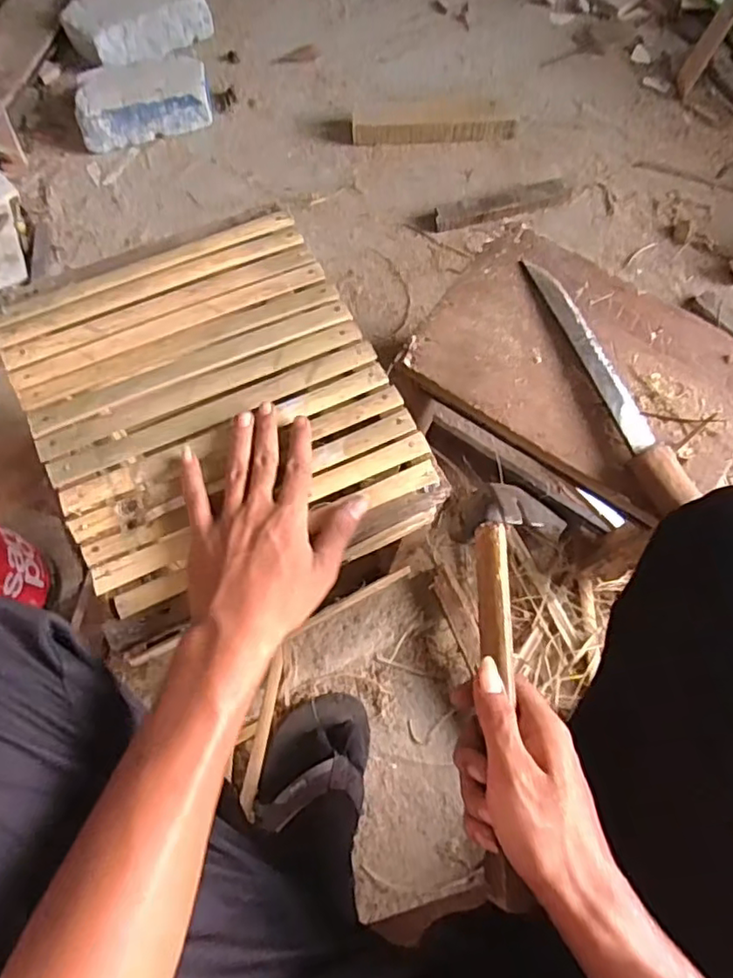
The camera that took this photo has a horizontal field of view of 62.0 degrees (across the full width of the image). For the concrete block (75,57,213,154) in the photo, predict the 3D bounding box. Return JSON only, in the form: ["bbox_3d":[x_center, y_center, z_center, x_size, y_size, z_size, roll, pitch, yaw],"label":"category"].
[{"bbox_3d":[-0.362,-0.629,0.989,0.213,0.074,0.094,-16,69,-5],"label":"concrete block"}]

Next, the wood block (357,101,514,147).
[{"bbox_3d":[0.110,-0.592,0.987,0.265,0.042,0.048,-3,69,0],"label":"wood block"}]

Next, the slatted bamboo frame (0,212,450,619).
[{"bbox_3d":[-0.118,-0.069,0.483,0.258,0.035,0.296,-26,71,-9],"label":"slatted bamboo frame"}]

